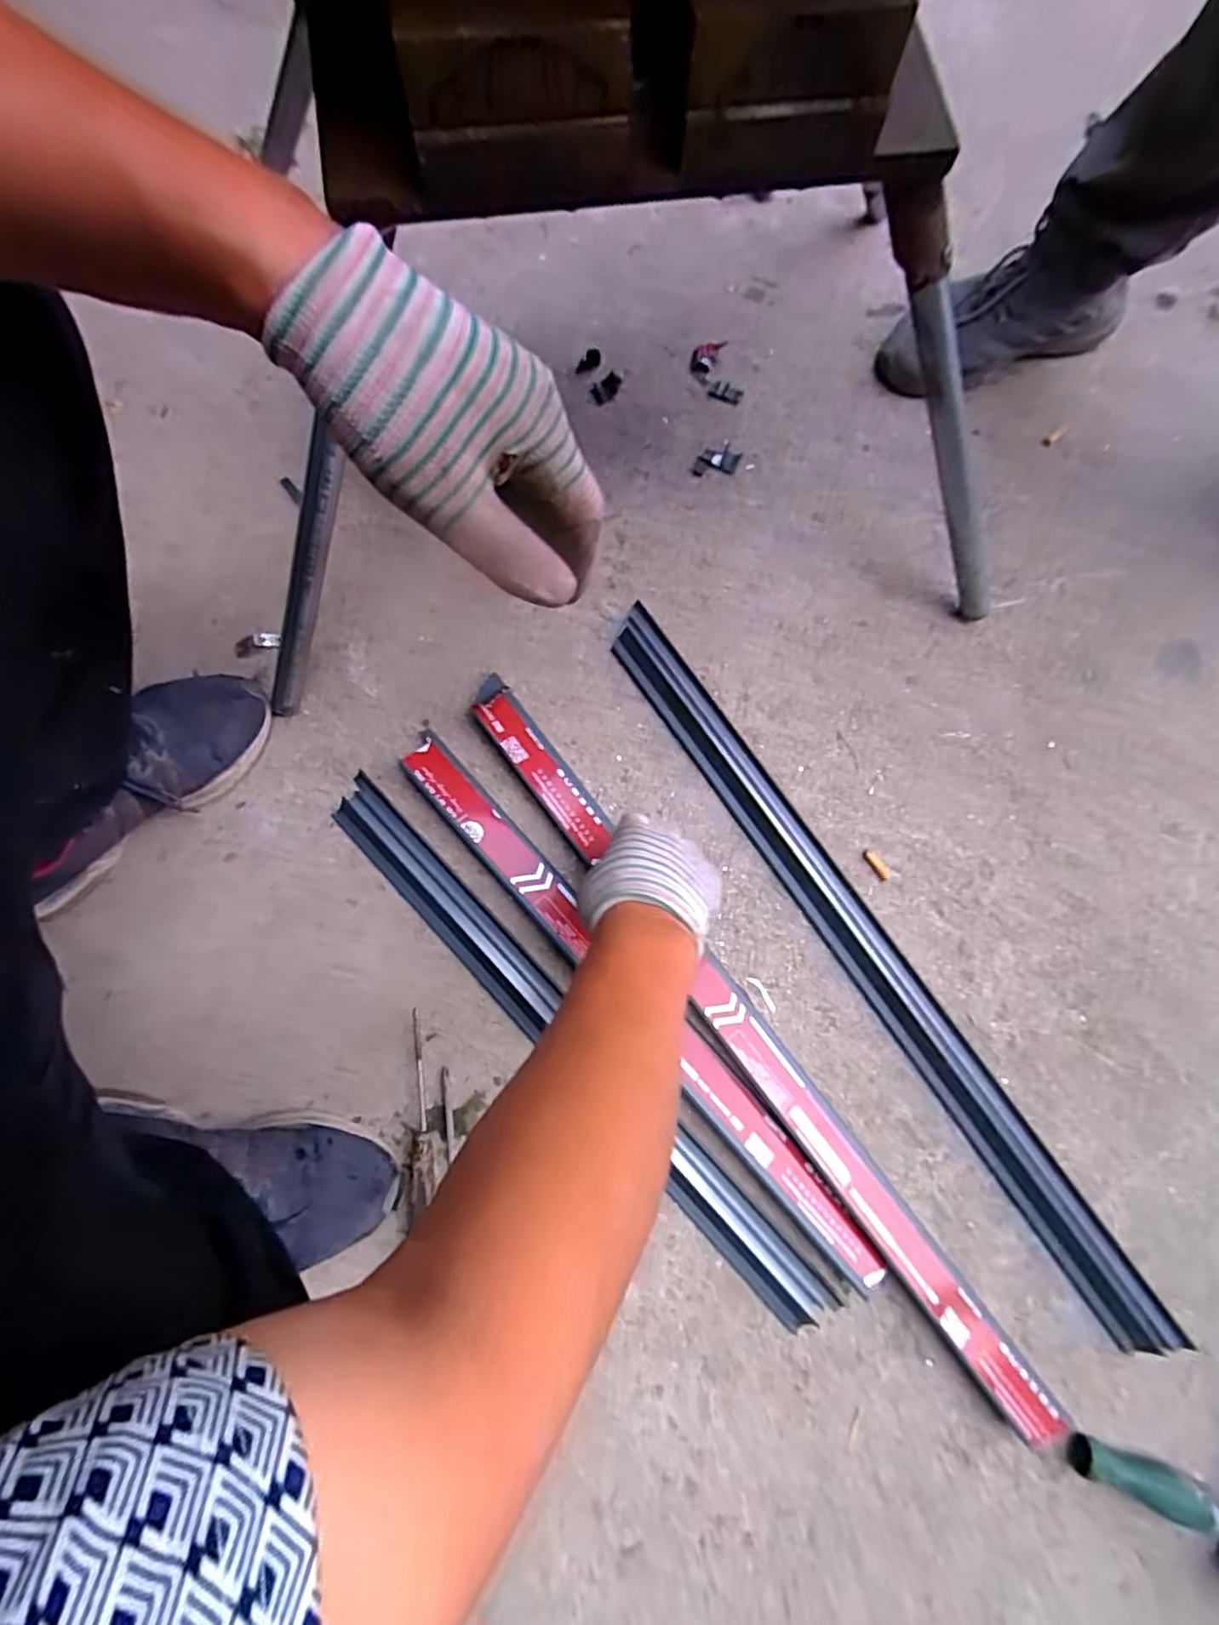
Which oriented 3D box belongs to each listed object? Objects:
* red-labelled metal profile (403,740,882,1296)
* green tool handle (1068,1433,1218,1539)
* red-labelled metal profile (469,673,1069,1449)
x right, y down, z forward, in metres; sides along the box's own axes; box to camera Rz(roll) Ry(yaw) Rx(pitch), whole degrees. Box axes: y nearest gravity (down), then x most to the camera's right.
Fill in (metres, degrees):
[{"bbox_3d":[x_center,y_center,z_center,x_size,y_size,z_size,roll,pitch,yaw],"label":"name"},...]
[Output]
[{"bbox_3d":[0.016,0.159,0.565,0.043,0.021,0.592,-42,81,-8],"label":"red-labelled metal profile"},{"bbox_3d":[0.413,0.516,0.500,0.104,0.035,0.027,17,78,3],"label":"green tool handle"},{"bbox_3d":[0.109,0.182,0.563,0.051,0.032,0.747,-37,82,-8],"label":"red-labelled metal profile"}]

